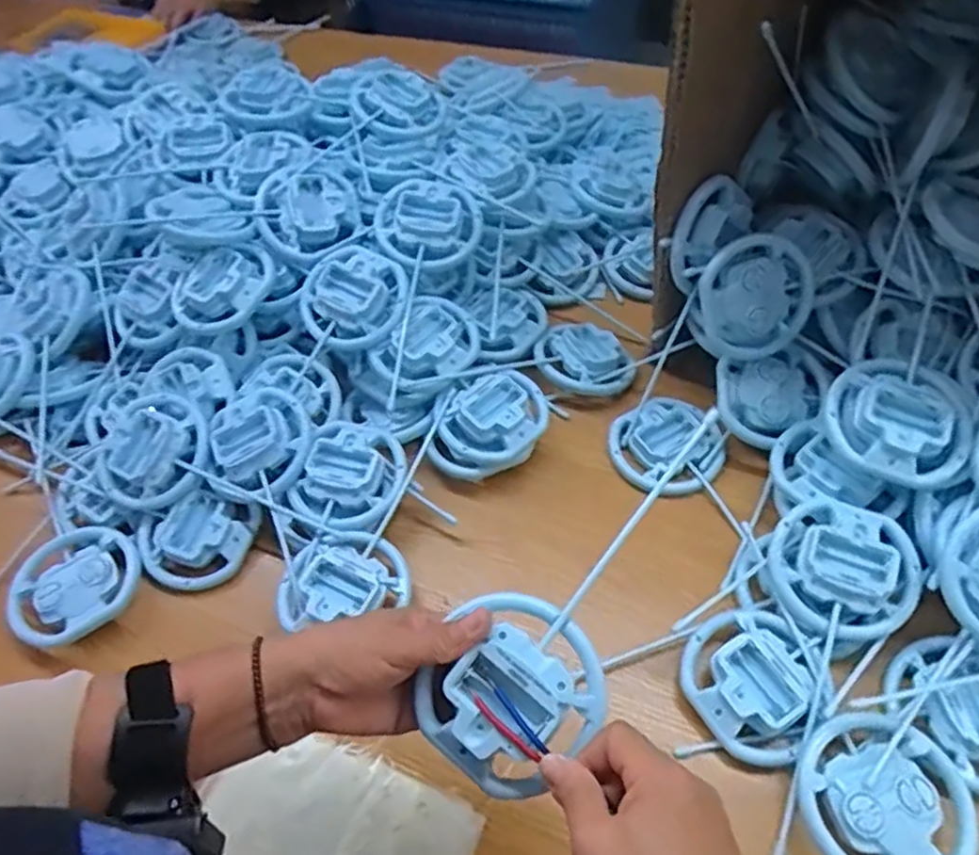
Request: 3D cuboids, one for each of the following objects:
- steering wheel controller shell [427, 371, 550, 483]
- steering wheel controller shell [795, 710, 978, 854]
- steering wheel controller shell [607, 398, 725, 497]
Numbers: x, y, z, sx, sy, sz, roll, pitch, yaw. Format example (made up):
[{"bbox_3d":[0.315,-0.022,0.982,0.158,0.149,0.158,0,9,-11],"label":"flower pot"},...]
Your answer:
[{"bbox_3d":[0.002,-0.002,0.637,0.082,0.041,0.120,33,62,26],"label":"steering wheel controller shell"},{"bbox_3d":[0.250,0.242,0.443,0.098,0.035,0.097,-3,52,3],"label":"steering wheel controller shell"},{"bbox_3d":[0.162,0.016,0.638,0.098,0.025,0.094,-3,52,3],"label":"steering wheel controller shell"}]

